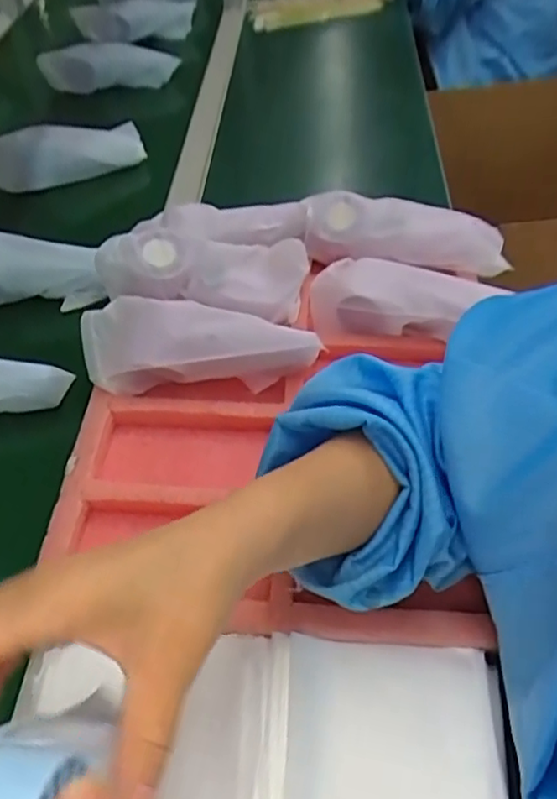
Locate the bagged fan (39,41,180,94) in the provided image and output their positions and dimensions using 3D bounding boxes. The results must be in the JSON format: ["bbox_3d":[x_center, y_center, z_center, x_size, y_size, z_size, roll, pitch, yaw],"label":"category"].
[{"bbox_3d":[-0.265,-0.522,1.002,0.205,0.075,0.033,-11,49,-5],"label":"bagged fan"}]

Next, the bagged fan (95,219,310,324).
[{"bbox_3d":[-0.068,-0.117,0.584,0.184,0.060,0.060,5,49,8],"label":"bagged fan"}]

